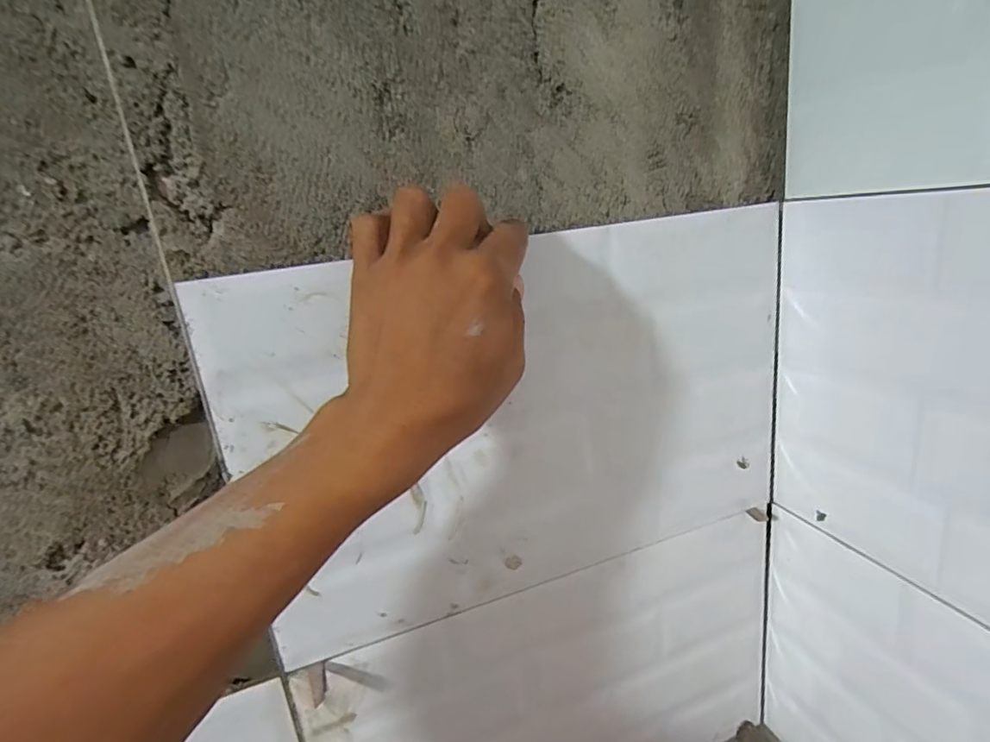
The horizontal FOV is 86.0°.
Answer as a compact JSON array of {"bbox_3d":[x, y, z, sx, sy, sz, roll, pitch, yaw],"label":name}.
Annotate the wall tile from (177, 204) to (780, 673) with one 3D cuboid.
[{"bbox_3d":[0.038,0.029,0.363,0.395,0.231,0.010,-12,18,-17],"label":"wall tile"}]

